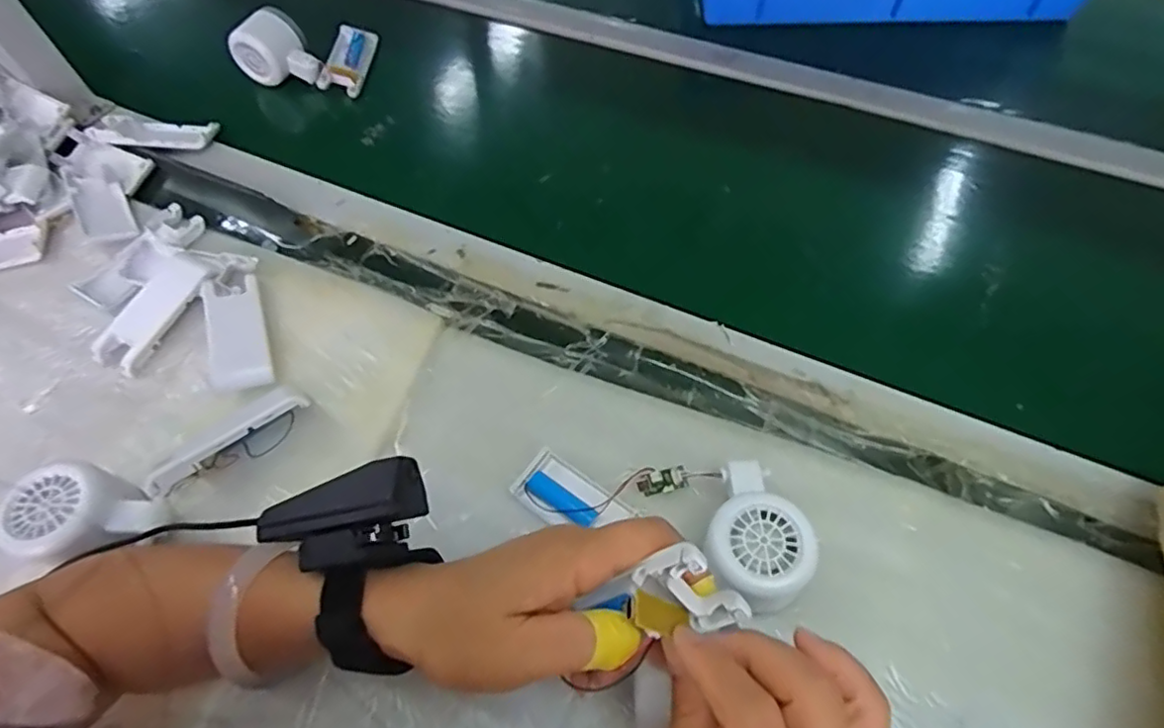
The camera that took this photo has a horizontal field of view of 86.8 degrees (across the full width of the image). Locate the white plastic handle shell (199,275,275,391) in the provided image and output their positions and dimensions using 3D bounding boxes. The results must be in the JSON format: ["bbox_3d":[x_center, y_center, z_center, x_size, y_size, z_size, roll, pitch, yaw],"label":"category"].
[{"bbox_3d":[-0.255,-0.024,0.456,0.041,0.020,0.099,-22,61,-11],"label":"white plastic handle shell"}]

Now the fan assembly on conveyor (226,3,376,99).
[{"bbox_3d":[-0.283,-0.331,0.635,0.114,0.054,0.087,6,59,6],"label":"fan assembly on conveyor"}]

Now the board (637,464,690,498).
[{"bbox_3d":[0.052,0.075,0.395,0.033,0.007,0.013,-19,58,14],"label":"board"}]

